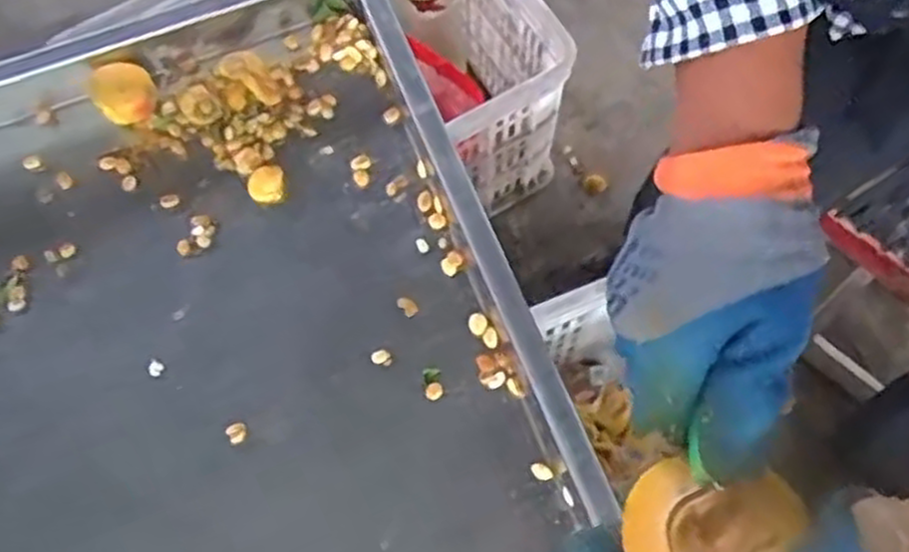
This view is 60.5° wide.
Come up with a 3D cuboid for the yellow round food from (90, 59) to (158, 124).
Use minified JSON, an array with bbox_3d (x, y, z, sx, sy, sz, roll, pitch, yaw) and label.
[{"bbox_3d":[-0.287,-0.160,0.681,0.050,0.042,0.049,-1,68,2],"label":"yellow round food"}]

